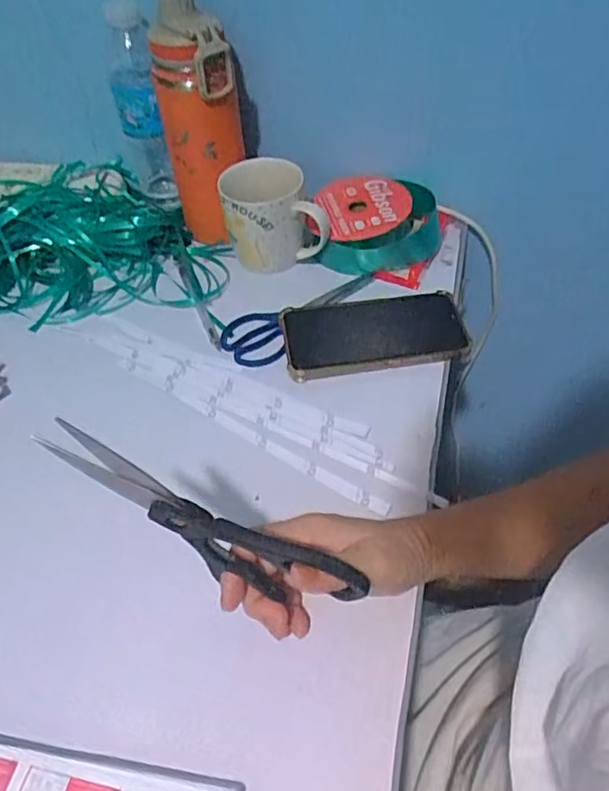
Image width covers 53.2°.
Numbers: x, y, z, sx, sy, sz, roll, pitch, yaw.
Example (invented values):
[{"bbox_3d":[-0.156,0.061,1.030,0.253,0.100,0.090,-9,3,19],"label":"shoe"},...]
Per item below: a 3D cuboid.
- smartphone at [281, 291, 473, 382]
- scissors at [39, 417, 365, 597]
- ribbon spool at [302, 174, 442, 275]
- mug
[{"bbox_3d":[0.066,-0.063,0.555,0.170,0.017,0.087,-9,52,-3],"label":"smartphone"},{"bbox_3d":[-0.059,0.075,0.336,0.182,0.072,0.010,31,54,-14],"label":"scissors"},{"bbox_3d":[0.072,-0.177,0.632,0.128,0.047,0.101,10,53,12],"label":"ribbon spool"},{"bbox_3d":[-0.030,-0.180,0.619,0.097,0.090,0.076,-5,52,0],"label":"mug"}]

